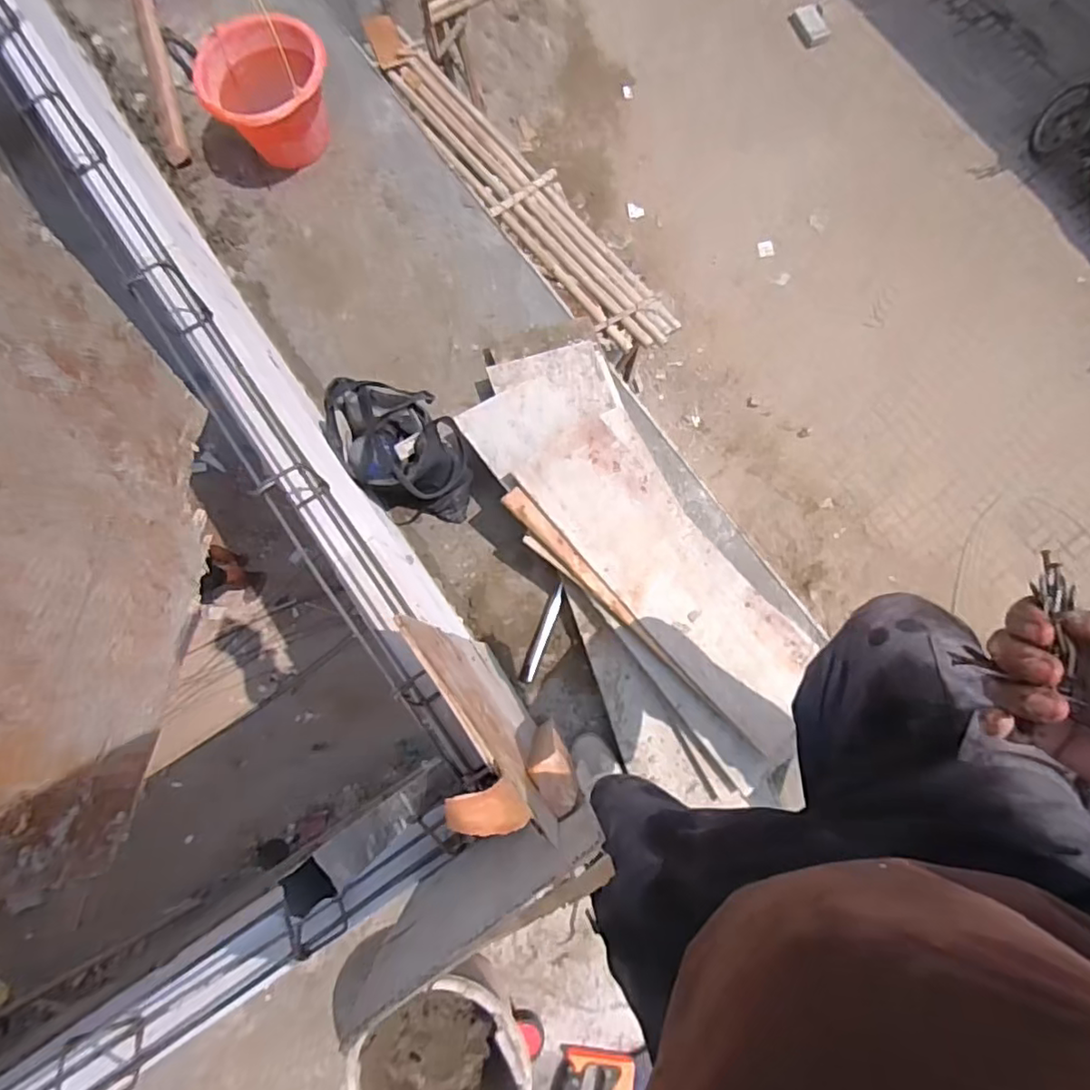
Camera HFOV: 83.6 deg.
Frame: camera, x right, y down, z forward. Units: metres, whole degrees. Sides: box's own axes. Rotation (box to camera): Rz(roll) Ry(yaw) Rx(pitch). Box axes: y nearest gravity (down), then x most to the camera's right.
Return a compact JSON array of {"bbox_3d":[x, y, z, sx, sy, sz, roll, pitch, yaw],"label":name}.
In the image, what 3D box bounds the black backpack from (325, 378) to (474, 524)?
[{"bbox_3d":[-0.275,-0.175,1.194,0.191,0.288,0.262,-38,82,-7],"label":"black backpack"}]

